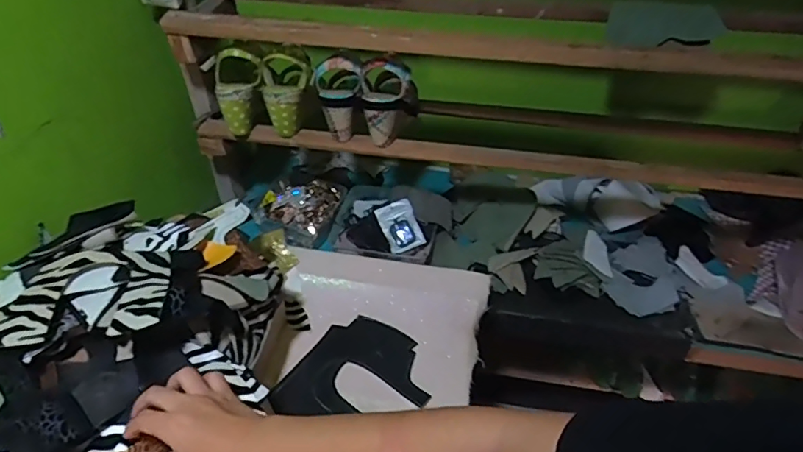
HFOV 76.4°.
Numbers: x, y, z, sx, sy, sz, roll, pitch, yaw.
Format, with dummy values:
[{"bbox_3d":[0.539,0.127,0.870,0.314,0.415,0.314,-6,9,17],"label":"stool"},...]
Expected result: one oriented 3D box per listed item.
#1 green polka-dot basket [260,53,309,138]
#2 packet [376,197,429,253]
[{"bbox_3d":[-0.197,-0.230,0.885,0.080,0.135,0.073,-6,42,-9],"label":"green polka-dot basket"},{"bbox_3d":[-0.001,0.000,0.997,0.070,0.012,0.098,-23,76,-4],"label":"packet"}]

